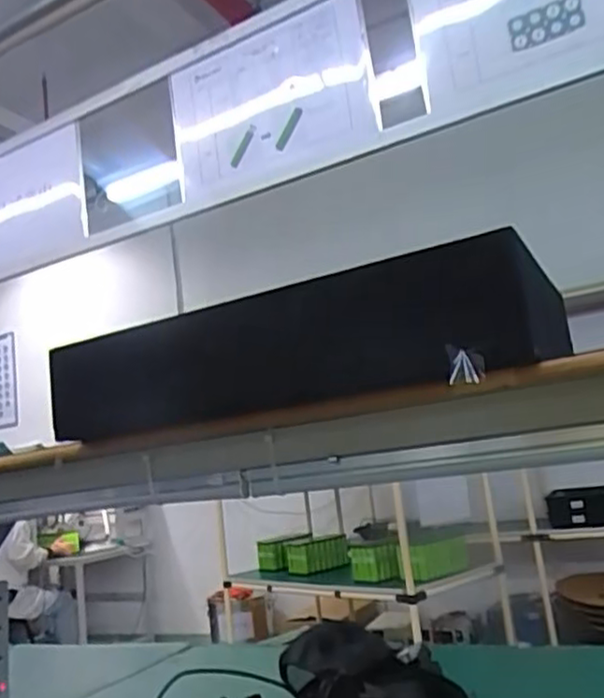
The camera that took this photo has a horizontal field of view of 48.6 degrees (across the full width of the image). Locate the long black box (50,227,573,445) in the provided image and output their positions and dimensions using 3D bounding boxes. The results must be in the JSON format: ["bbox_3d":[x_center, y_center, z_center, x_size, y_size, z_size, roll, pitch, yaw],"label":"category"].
[{"bbox_3d":[-0.034,0.011,0.720,0.581,0.113,0.089,-13,-11,28],"label":"long black box"}]

